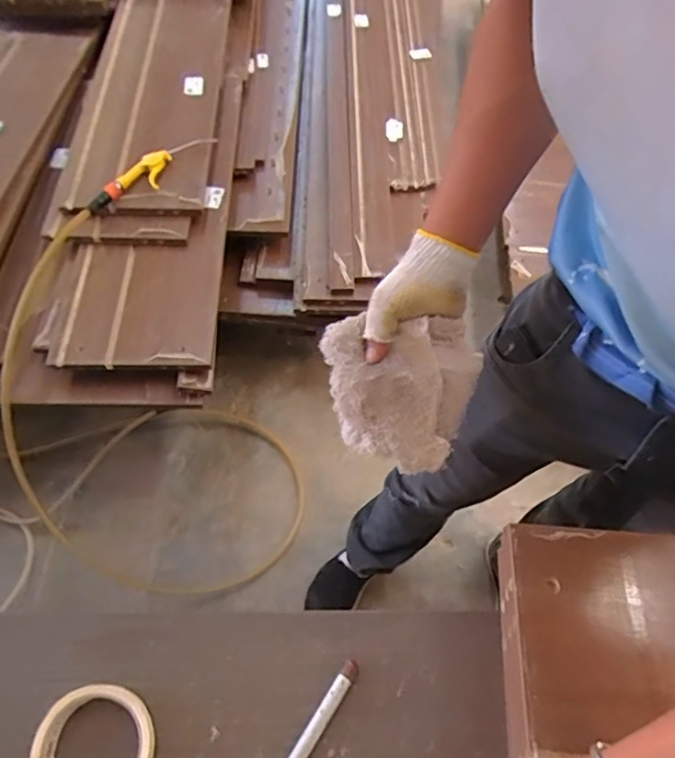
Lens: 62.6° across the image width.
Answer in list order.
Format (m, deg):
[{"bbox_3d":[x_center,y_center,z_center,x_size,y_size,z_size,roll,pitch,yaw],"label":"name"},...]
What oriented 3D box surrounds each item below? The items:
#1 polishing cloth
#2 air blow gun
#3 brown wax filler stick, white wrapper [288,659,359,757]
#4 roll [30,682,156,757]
[{"bbox_3d":[0.055,0.005,0.544,0.147,0.082,0.132,17,58,9],"label":"polishing cloth"},{"bbox_3d":[-0.385,-0.422,1.139,0.075,0.035,0.297,35,62,19],"label":"air blow gun"},{"bbox_3d":[-0.015,0.287,0.466,0.015,0.014,0.106,31,61,17],"label":"brown wax filler stick, white wrapper"},{"bbox_3d":[-0.195,0.299,0.446,0.091,0.024,0.094,1,57,-1],"label":"roll"}]

